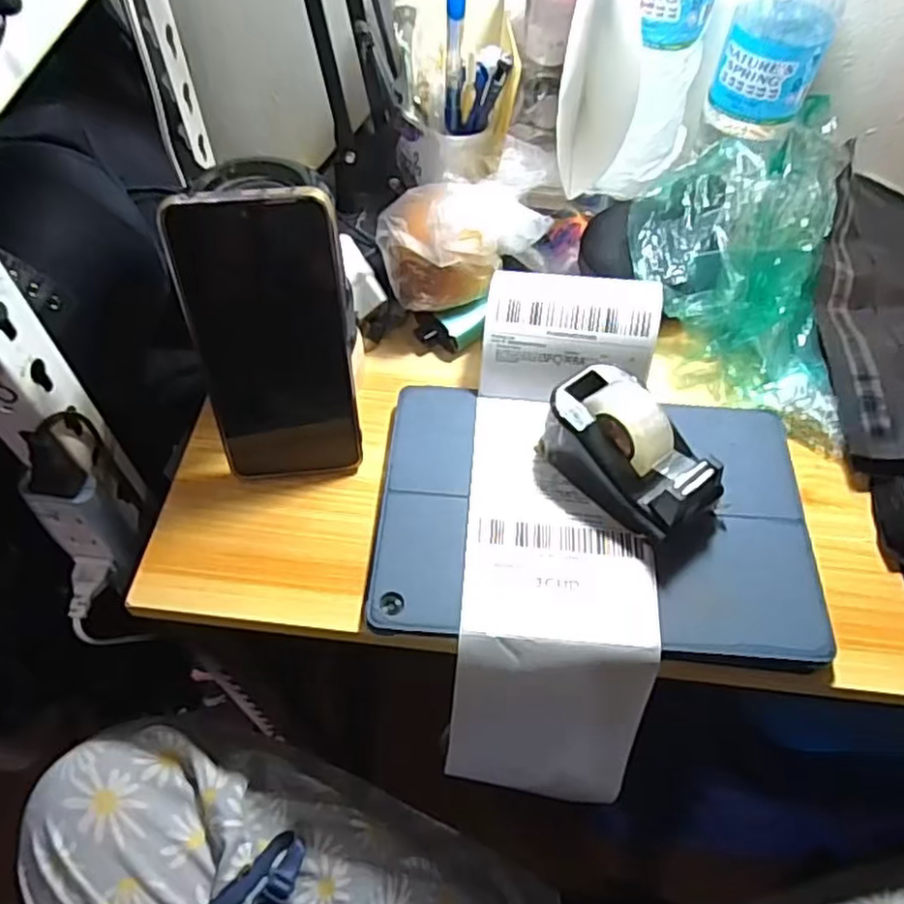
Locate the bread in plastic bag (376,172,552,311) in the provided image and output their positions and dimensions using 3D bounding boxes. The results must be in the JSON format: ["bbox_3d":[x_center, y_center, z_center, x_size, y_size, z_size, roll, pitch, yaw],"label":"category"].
[{"bbox_3d":[0.008,-0.141,0.448,0.101,0.059,0.060,-14,58,-11],"label":"bread in plastic bag"}]

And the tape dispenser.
[{"bbox_3d":[0.099,-0.002,0.381,0.054,0.052,0.098,-39,66,-24],"label":"tape dispenser"}]

